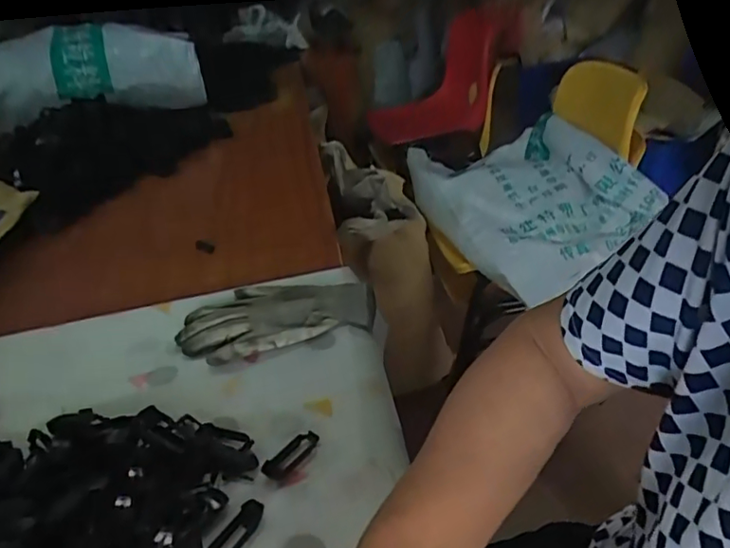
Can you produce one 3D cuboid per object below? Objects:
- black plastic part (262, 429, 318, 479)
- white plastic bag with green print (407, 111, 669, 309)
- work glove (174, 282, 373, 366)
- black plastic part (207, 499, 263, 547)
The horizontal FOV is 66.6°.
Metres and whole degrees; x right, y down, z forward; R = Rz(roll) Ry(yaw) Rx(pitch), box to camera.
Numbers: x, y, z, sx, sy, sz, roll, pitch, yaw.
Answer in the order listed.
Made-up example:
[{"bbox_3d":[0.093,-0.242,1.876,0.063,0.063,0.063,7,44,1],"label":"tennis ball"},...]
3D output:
[{"bbox_3d":[-0.062,0.153,0.473,0.020,0.006,0.057,26,42,37],"label":"black plastic part"},{"bbox_3d":[0.293,-0.184,1.155,0.304,0.195,0.618,-10,33,-9],"label":"white plastic bag with green print"},{"bbox_3d":[-0.099,0.045,0.629,0.212,0.025,0.106,-16,34,-18],"label":"work glove"},{"bbox_3d":[-0.097,0.194,0.416,0.022,0.006,0.058,16,37,28],"label":"black plastic part"}]

